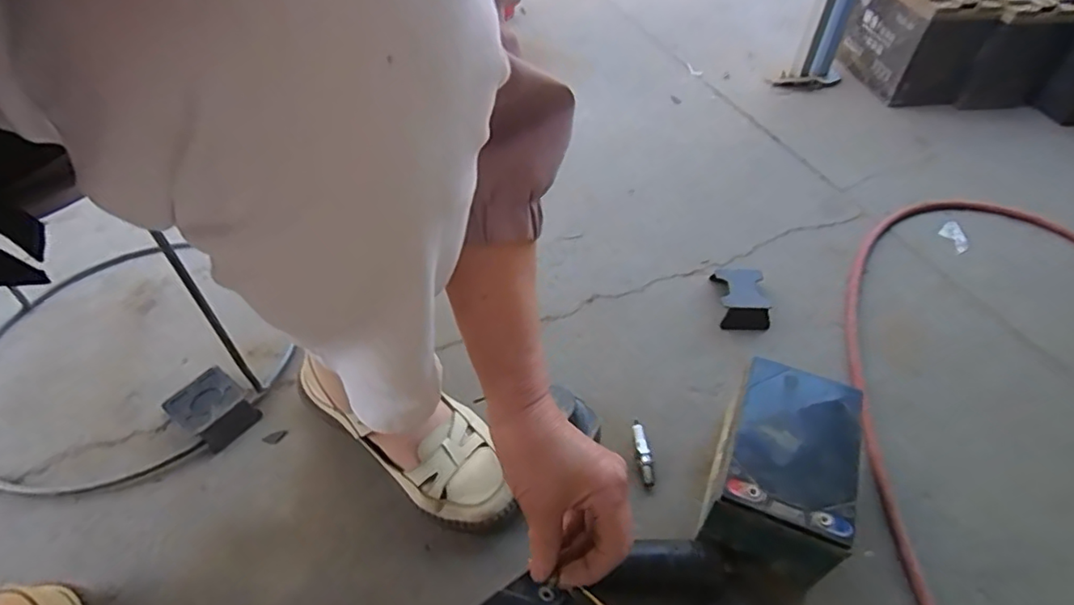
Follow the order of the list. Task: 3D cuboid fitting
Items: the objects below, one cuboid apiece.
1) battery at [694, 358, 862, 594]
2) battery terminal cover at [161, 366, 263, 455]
[{"bbox_3d":[0.207,0.147,0.495,0.100,0.099,0.159,18,51,14],"label":"battery"},{"bbox_3d":[-0.328,0.109,0.575,0.075,0.027,0.060,30,55,23],"label":"battery terminal cover"}]

